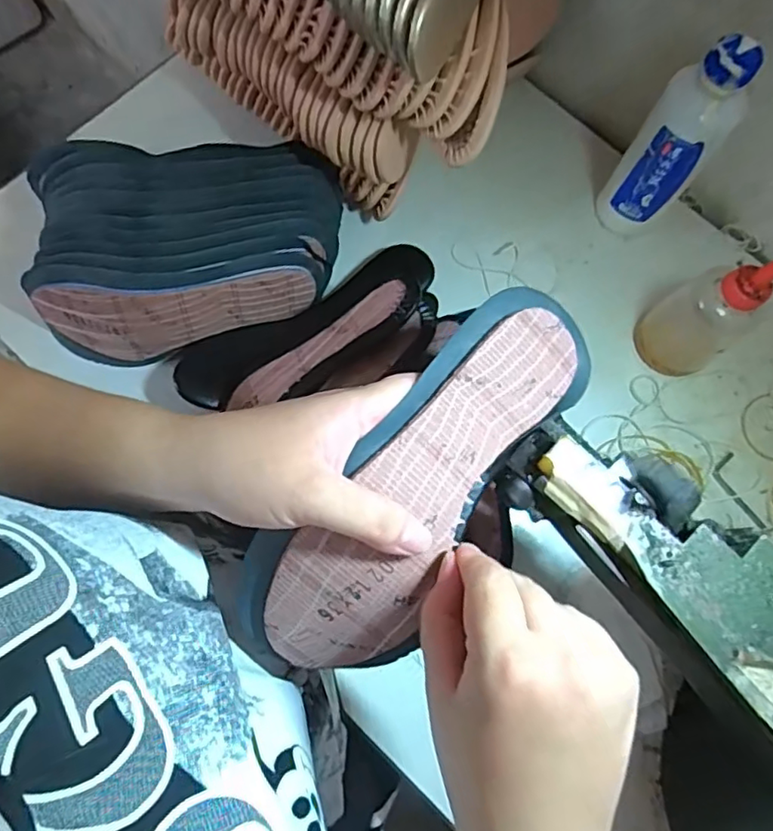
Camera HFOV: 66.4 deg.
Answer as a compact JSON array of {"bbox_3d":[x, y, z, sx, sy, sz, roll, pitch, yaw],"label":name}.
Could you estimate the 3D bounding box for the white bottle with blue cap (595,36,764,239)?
[{"bbox_3d":[0.217,-0.202,0.454,0.054,0.177,0.045,36,77,8],"label":"white bottle with blue cap"}]

